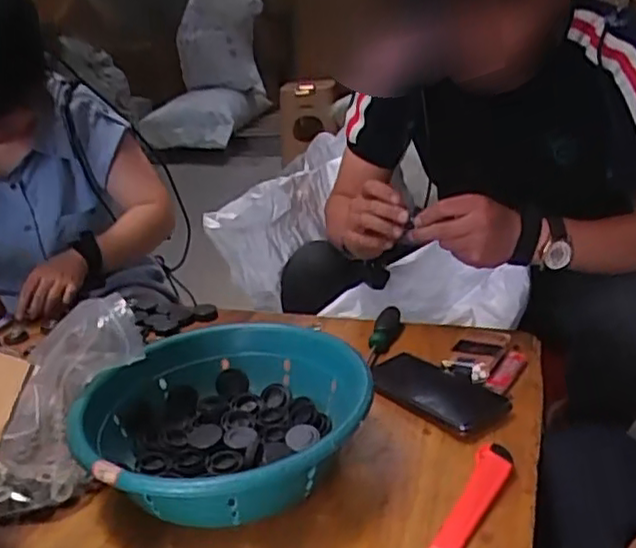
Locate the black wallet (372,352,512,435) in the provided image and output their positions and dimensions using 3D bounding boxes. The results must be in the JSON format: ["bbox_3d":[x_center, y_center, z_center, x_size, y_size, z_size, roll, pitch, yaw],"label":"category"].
[{"bbox_3d":[0.123,0.122,0.718,0.079,0.012,0.159,-21,26,-37],"label":"black wallet"}]

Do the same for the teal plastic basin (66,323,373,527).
[{"bbox_3d":[-0.085,0.142,0.633,0.251,0.100,0.262,-4,23,2],"label":"teal plastic basin"}]

